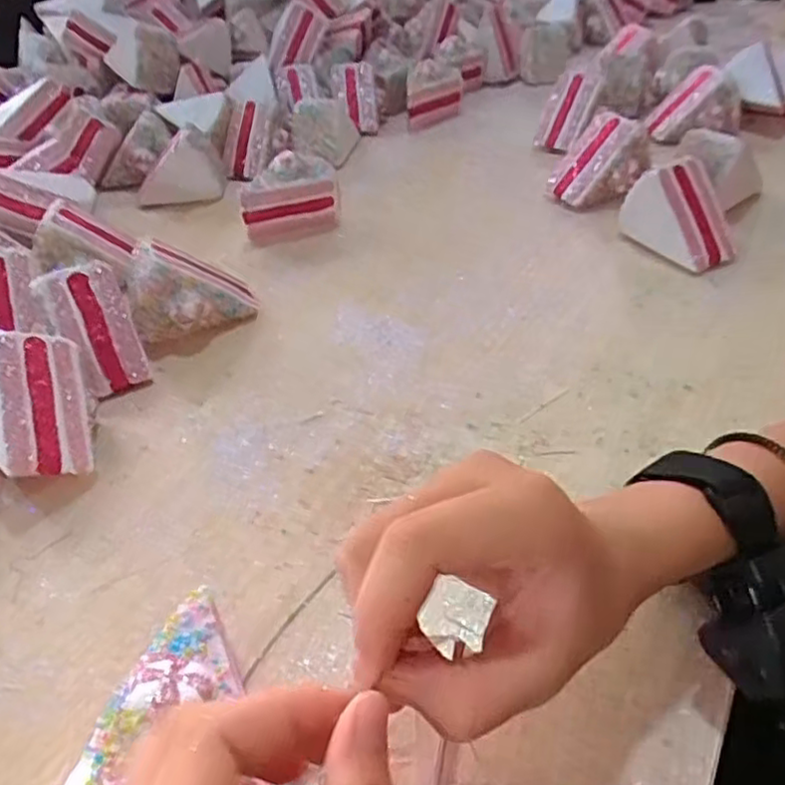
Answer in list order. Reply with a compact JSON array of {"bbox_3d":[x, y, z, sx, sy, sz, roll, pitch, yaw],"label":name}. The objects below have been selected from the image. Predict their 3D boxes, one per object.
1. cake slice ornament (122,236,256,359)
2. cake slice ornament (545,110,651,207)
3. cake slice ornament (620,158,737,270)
[{"bbox_3d":[-0.147,-0.078,0.493,0.086,0.064,0.057,-17,41,-15],"label":"cake slice ornament"},{"bbox_3d":[0.190,-0.206,0.616,0.036,0.089,0.059,23,25,-44],"label":"cake slice ornament"},{"bbox_3d":[0.231,-0.144,0.531,0.052,0.067,0.083,-26,44,-24],"label":"cake slice ornament"}]

